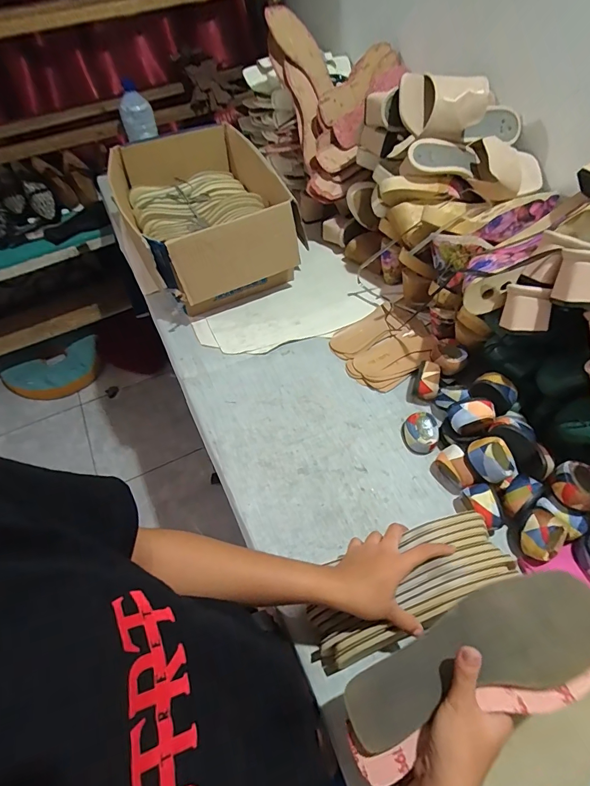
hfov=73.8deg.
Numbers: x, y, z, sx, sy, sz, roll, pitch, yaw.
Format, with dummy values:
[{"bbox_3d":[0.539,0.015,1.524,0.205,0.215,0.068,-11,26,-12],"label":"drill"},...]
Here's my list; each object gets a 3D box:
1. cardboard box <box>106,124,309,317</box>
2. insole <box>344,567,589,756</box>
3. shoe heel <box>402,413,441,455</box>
[{"bbox_3d":[-0.187,-0.370,0.832,0.332,0.195,0.379,-22,59,-12],"label":"cardboard box"},{"bbox_3d":[0.154,0.228,0.345,0.235,0.013,0.076,-27,47,7],"label":"insole"},{"bbox_3d":[0.201,0.062,0.625,0.046,0.042,0.057,-8,57,-3],"label":"shoe heel"}]

